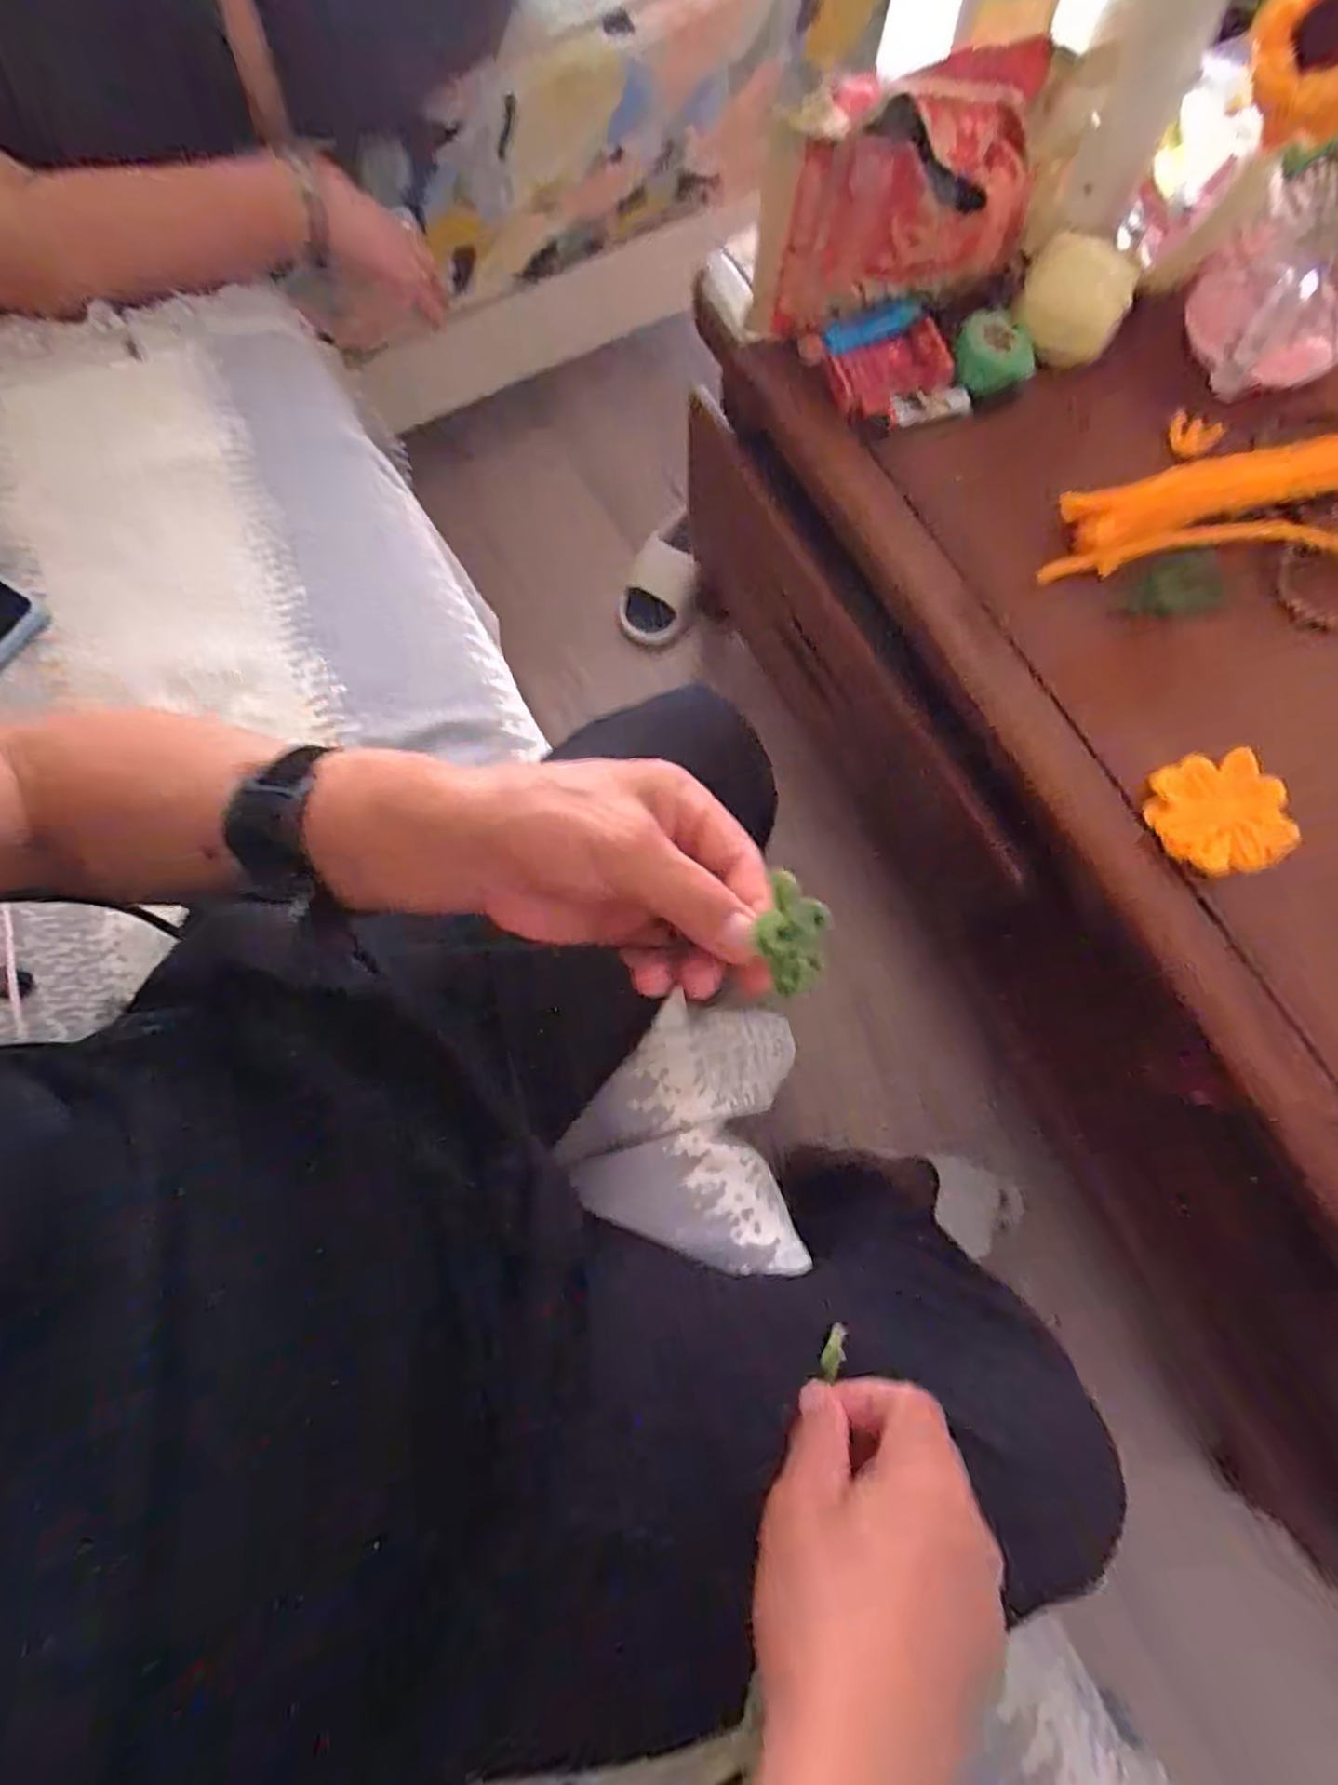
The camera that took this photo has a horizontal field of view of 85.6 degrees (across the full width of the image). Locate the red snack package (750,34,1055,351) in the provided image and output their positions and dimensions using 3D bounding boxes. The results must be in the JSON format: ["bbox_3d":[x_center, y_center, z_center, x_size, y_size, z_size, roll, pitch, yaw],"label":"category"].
[{"bbox_3d":[0.181,-0.513,0.546,0.219,0.146,0.059,-15,75,-3],"label":"red snack package"}]

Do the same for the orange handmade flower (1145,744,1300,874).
[{"bbox_3d":[0.363,-0.052,0.473,0.082,0.019,0.077,-11,75,-2],"label":"orange handmade flower"}]

